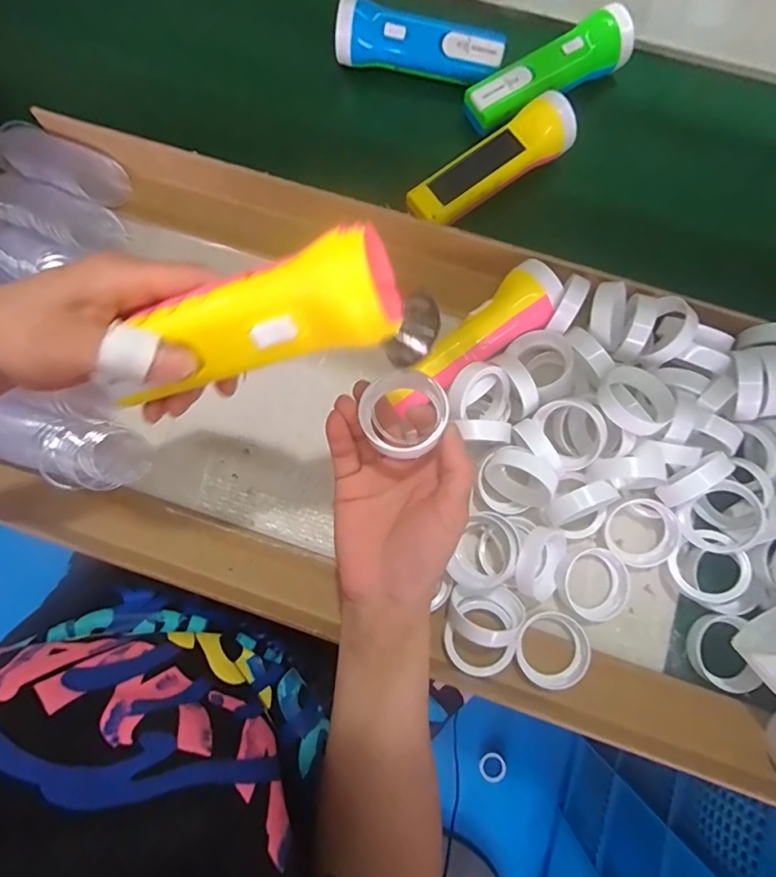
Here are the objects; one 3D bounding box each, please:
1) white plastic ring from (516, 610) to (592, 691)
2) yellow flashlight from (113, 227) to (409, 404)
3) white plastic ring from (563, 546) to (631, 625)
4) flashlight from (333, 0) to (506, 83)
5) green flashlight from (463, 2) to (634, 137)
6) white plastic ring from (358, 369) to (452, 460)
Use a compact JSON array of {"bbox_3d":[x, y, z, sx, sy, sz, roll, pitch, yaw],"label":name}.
[{"bbox_3d":[0.125,0.159,0.359,0.053,0.013,0.053,0,79,0],"label":"white plastic ring"},{"bbox_3d":[-0.066,-0.051,0.226,0.142,0.044,0.038,-16,79,11],"label":"yellow flashlight"},{"bbox_3d":[0.163,0.114,0.373,0.050,0.014,0.053,0,79,0],"label":"white plastic ring"},{"bbox_3d":[0.030,-0.389,0.469,0.162,0.046,0.037,9,79,2],"label":"flashlight"},{"bbox_3d":[0.155,-0.354,0.462,0.166,0.039,0.049,-29,80,-5],"label":"green flashlight"},{"bbox_3d":[0.011,-0.017,0.292,0.052,0.013,0.052,0,79,0],"label":"white plastic ring"}]

